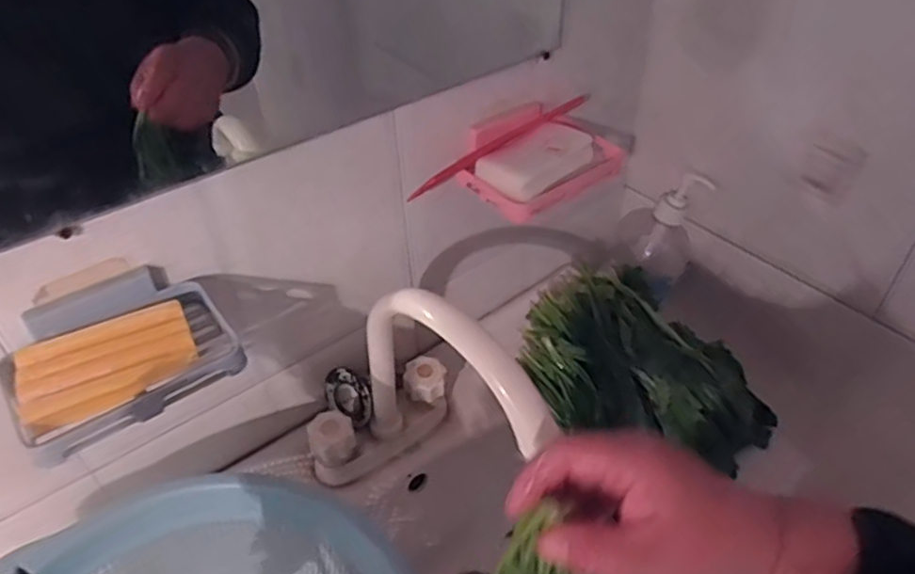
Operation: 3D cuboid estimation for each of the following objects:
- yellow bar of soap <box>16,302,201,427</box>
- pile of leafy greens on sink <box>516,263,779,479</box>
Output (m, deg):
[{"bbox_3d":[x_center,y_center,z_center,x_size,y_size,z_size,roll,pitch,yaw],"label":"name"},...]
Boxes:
[{"bbox_3d":[-0.213,0.046,0.406,0.096,0.021,0.053,-23,46,-21],"label":"yellow bar of soap"},{"bbox_3d":[0.179,0.079,0.645,0.159,0.081,0.235,-33,51,-29],"label":"pile of leafy greens on sink"}]

